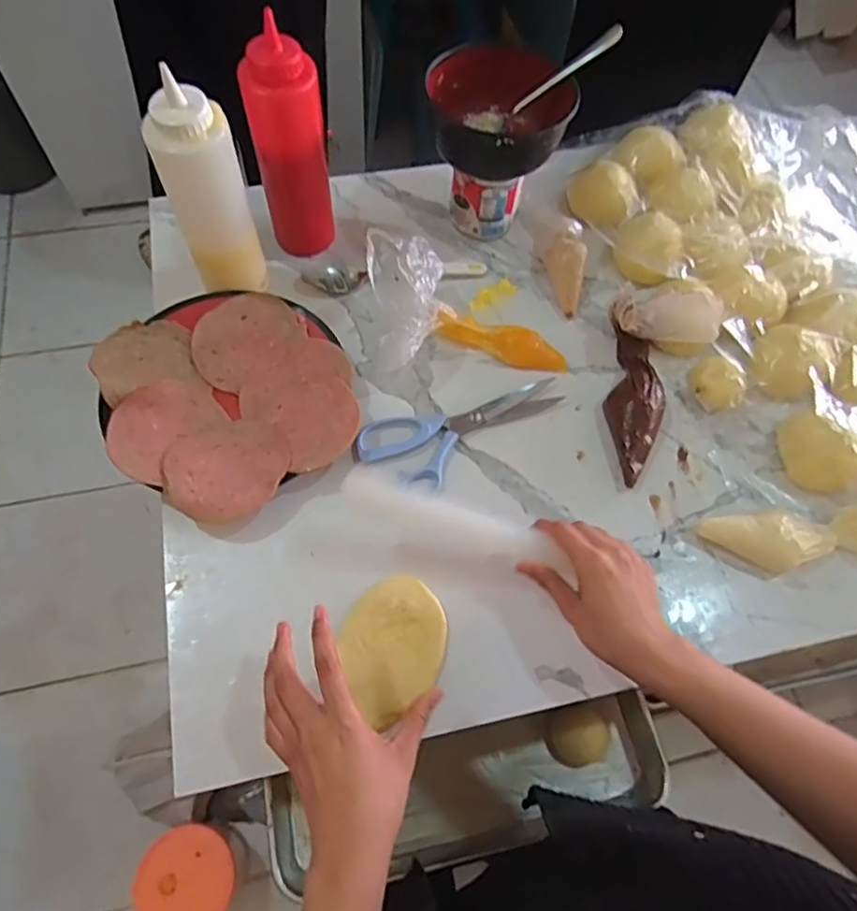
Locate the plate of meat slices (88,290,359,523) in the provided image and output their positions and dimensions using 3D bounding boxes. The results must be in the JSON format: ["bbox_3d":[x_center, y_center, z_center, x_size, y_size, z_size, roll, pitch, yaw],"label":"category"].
[{"bbox_3d":[-0.178,-0.053,0.570,0.208,0.039,0.213,1,64,-2],"label":"plate of meat slices"}]

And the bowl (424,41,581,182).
[{"bbox_3d":[0.069,-0.327,0.601,0.128,0.060,0.144,-4,64,-5],"label":"bowl"}]

